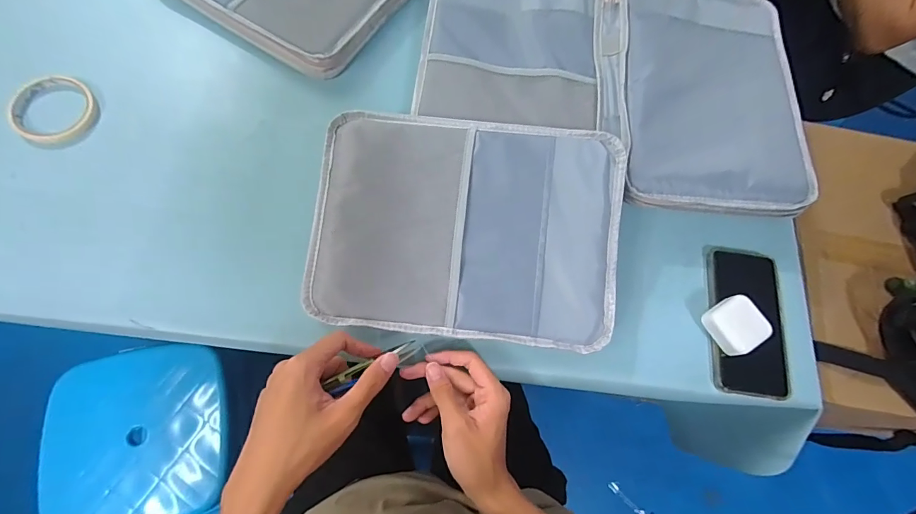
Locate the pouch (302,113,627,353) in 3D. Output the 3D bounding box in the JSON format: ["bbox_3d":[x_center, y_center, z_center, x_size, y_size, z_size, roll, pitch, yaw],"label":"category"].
[{"bbox_3d":[0.010,-0.033,0.423,0.312,0.017,0.222,7,85,1],"label":"pouch"}]

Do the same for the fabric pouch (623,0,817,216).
[{"bbox_3d":[0.308,-0.215,0.485,0.217,0.023,0.328,4,72,0],"label":"fabric pouch"}]

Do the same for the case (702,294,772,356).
[{"bbox_3d":[0.306,0.073,0.448,0.053,0.021,0.053,-29,77,-13],"label":"case"}]

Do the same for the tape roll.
[{"bbox_3d":[-0.473,-0.172,0.479,0.088,0.019,0.086,2,72,-5],"label":"tape roll"}]

